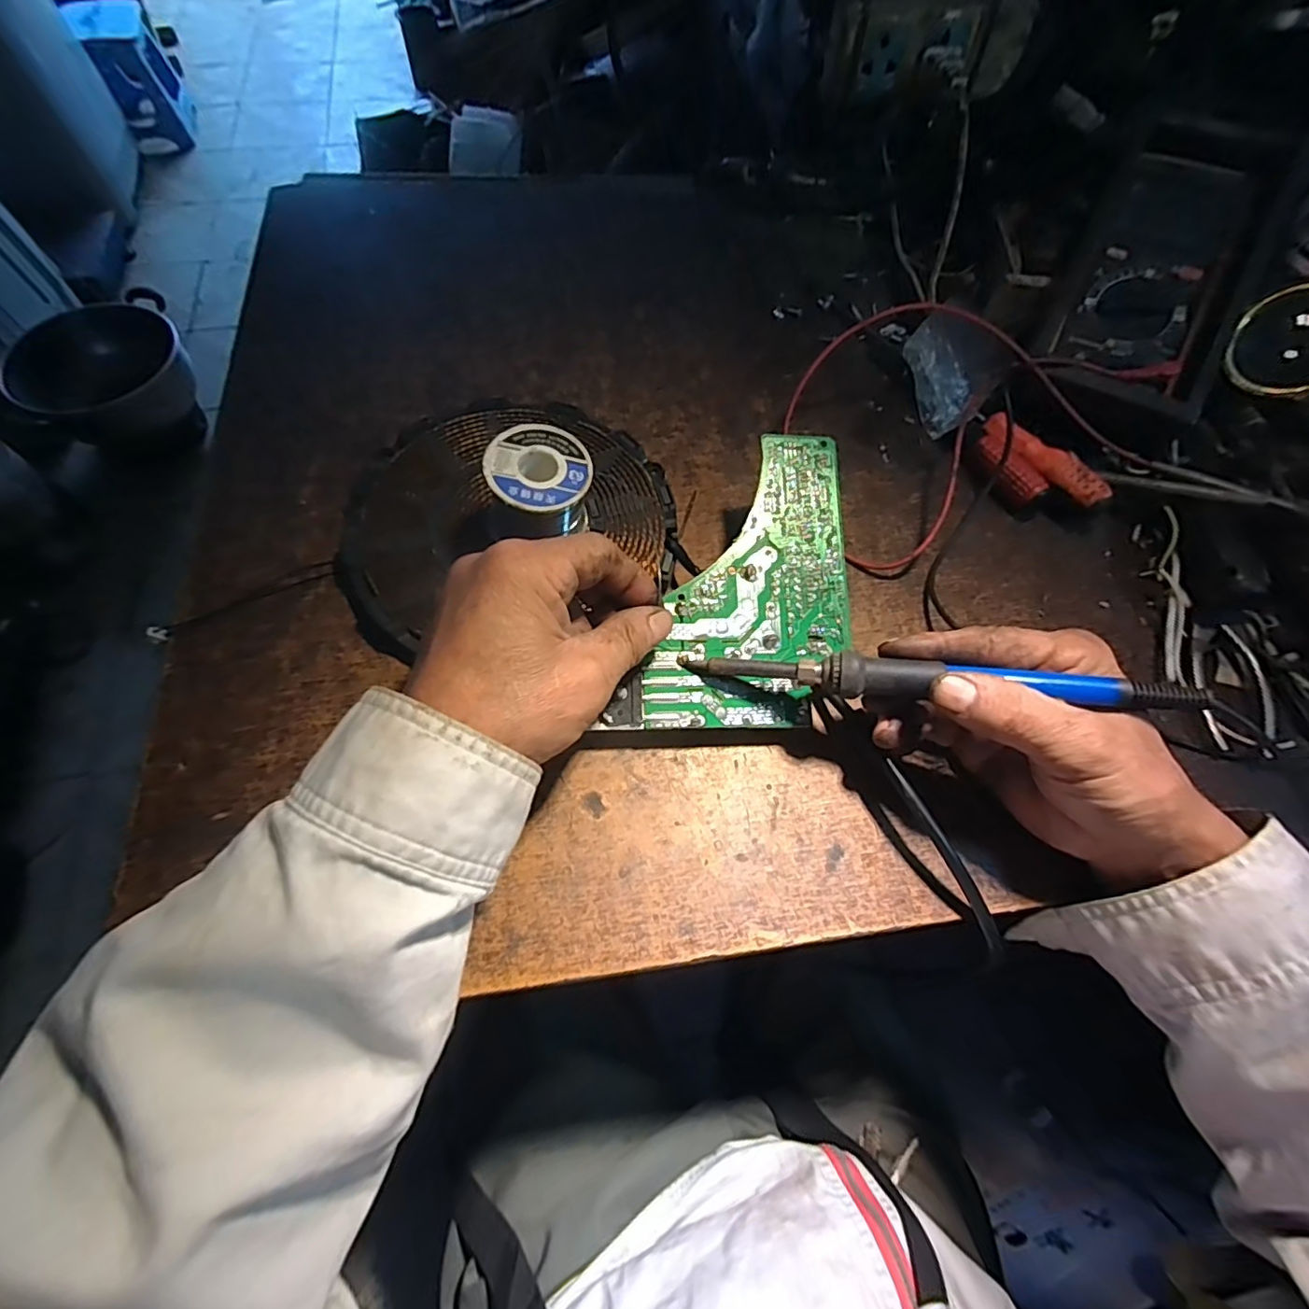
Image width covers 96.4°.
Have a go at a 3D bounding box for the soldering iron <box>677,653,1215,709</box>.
[{"bbox_3d":[0.119,0.011,0.262,0.214,0.016,0.016,4,64,14],"label":"soldering iron"}]

